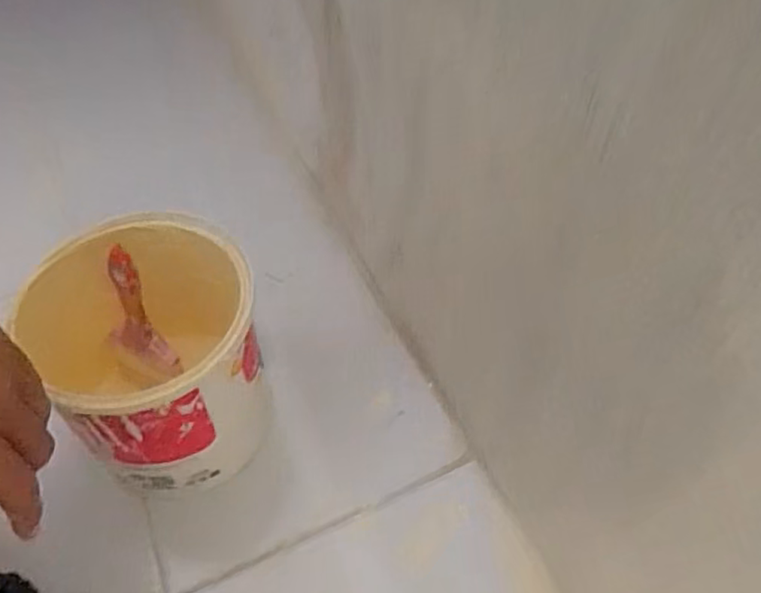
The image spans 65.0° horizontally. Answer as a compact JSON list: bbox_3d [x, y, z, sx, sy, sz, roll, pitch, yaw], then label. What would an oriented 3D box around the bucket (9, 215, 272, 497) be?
[{"bbox_3d":[-0.186,0.059,0.530,0.151,0.196,0.172,-7,53,-8],"label":"bucket"}]

